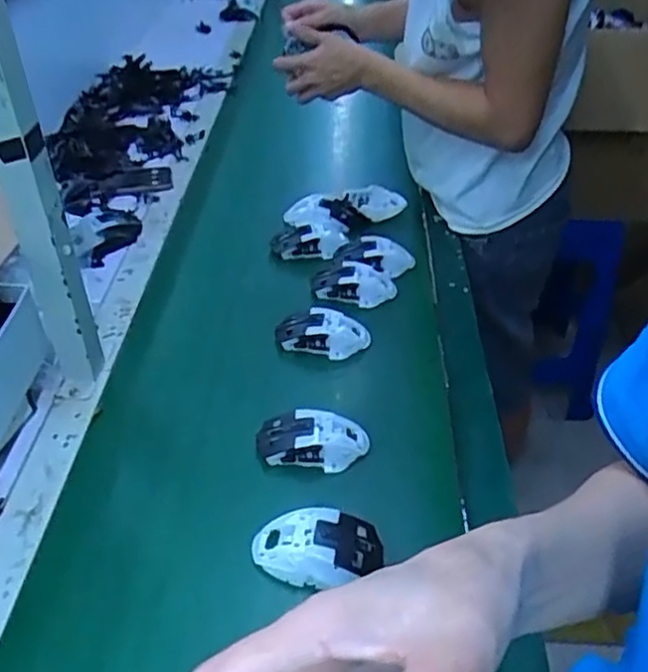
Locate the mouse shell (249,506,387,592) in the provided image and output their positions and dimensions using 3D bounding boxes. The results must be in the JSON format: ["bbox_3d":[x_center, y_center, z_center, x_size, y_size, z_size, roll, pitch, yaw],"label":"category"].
[{"bbox_3d":[-0.006,0.189,0.605,0.113,0.029,0.060,-1,41,0],"label":"mouse shell"}]

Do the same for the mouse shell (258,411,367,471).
[{"bbox_3d":[-0.012,0.108,0.699,0.117,0.036,0.066,0,41,1],"label":"mouse shell"}]

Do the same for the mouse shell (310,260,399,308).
[{"bbox_3d":[0.040,-0.070,0.900,0.112,0.034,0.053,1,41,2],"label":"mouse shell"}]

